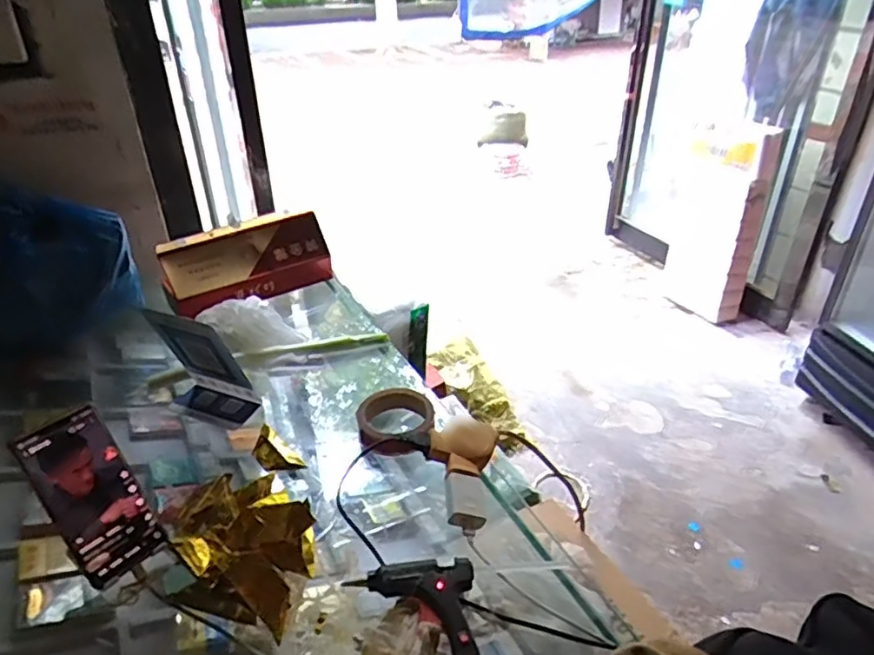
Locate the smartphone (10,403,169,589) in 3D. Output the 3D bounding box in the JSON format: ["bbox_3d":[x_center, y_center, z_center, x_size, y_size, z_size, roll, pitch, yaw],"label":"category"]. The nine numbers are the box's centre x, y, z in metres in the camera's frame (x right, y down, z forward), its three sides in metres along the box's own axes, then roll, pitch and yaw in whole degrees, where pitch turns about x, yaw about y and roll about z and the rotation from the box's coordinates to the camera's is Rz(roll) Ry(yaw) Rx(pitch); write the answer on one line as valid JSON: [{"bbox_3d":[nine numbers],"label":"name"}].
[{"bbox_3d":[-0.321,0.157,0.575,0.072,0.158,0.010,-33,14,-39],"label":"smartphone"}]

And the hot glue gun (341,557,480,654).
[{"bbox_3d":[-0.017,0.262,0.557,0.113,0.026,0.111,-5,33,-8],"label":"hot glue gun"}]

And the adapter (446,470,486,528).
[{"bbox_3d":[0.031,0.185,0.666,0.042,0.023,0.063,1,33,2],"label":"adapter"}]

